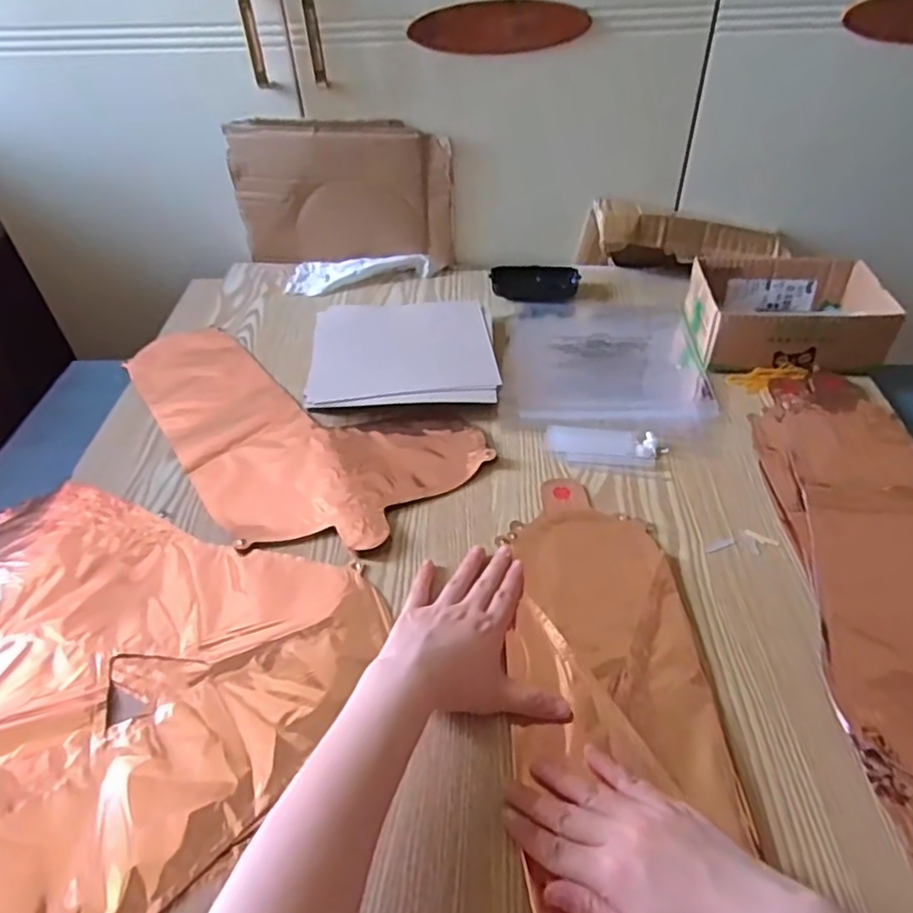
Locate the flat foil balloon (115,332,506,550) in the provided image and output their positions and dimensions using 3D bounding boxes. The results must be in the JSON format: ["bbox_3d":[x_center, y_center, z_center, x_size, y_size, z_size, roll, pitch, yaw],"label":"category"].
[{"bbox_3d":[-0.187,-0.041,0.648,0.401,0.012,0.215,33,54,31],"label":"flat foil balloon"}]

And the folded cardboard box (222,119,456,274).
[{"bbox_3d":[-0.140,-0.321,0.810,0.267,0.182,0.027,2,44,4],"label":"folded cardboard box"}]

